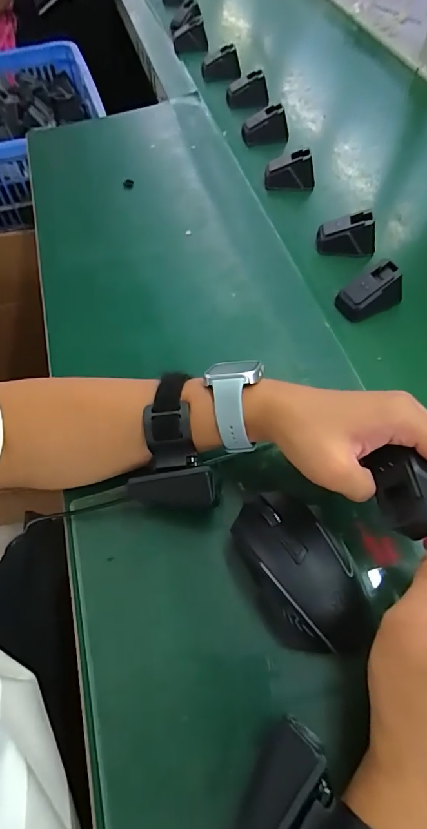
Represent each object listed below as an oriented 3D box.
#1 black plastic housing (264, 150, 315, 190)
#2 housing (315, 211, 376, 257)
[{"bbox_3d":[0.104,-0.328,0.579,0.065,0.042,0.035,7,60,7],"label":"black plastic housing"},{"bbox_3d":[0.159,-0.214,0.507,0.066,0.045,0.027,9,60,8],"label":"housing"}]

